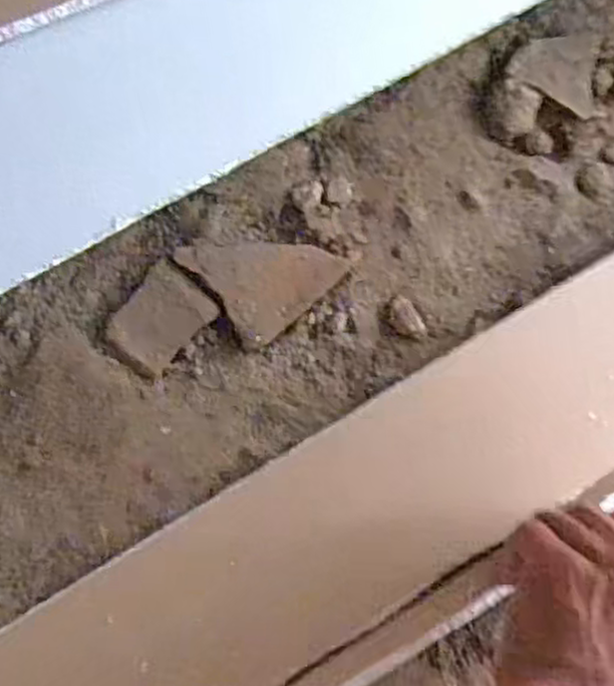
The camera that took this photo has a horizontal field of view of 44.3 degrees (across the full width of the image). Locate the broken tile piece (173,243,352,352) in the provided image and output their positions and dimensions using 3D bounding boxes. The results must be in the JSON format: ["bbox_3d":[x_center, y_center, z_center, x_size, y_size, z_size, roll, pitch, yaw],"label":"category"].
[{"bbox_3d":[-0.022,-0.041,0.412,0.070,0.012,0.064,-38,95,-5],"label":"broken tile piece"}]

